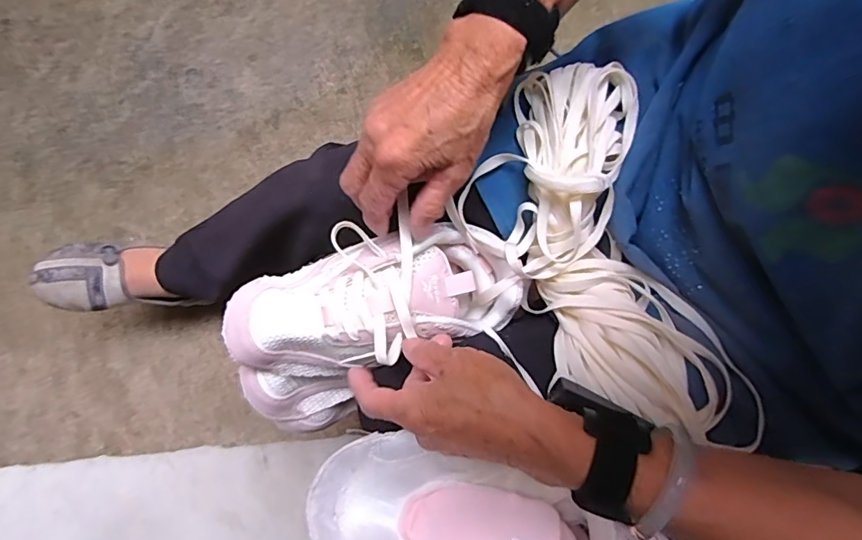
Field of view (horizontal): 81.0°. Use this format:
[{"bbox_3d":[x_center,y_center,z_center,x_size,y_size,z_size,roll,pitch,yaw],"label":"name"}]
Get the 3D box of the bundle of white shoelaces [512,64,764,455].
[{"bbox_3d":[0.126,-0.008,0.382,0.120,0.052,0.293,-17,85,-3],"label":"bundle of white shoelaces"}]

